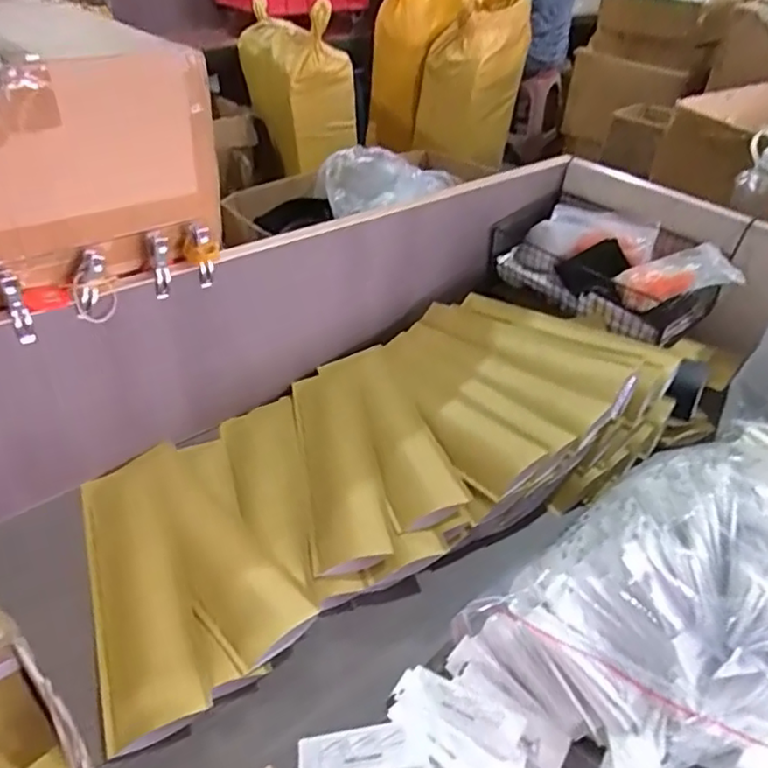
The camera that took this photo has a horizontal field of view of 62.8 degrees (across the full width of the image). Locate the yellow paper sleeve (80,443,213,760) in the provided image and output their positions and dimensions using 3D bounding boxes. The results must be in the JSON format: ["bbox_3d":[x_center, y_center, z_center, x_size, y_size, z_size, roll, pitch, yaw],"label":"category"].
[{"bbox_3d":[-0.211,0.161,0.551,0.089,0.024,0.290,-12,41,-20],"label":"yellow paper sleeve"}]

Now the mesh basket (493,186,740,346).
[{"bbox_3d":[0.306,-0.159,0.847,0.151,0.098,0.296,-26,48,-33],"label":"mesh basket"}]

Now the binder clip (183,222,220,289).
[{"bbox_3d":[-0.177,-0.125,0.608,0.026,0.054,0.026,-27,48,-33],"label":"binder clip"}]

